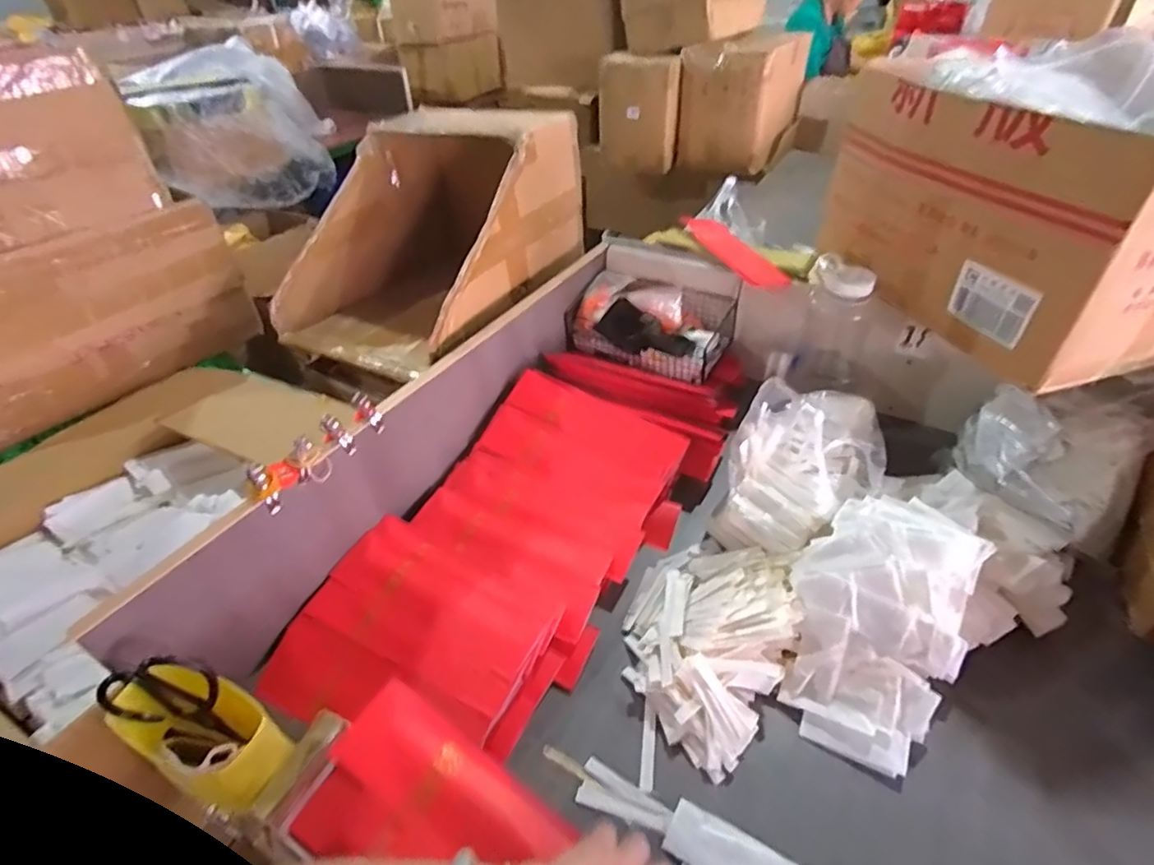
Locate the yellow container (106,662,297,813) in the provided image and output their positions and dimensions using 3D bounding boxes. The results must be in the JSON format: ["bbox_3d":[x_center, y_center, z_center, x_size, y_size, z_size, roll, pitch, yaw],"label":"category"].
[{"bbox_3d":[-0.347,0.271,0.529,0.149,0.079,0.077,18,45,22],"label":"yellow container"}]

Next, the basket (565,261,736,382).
[{"bbox_3d":[0.136,-0.206,1.037,0.267,0.106,0.162,22,47,26],"label":"basket"}]

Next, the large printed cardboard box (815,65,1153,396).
[{"bbox_3d":[0.580,-0.307,0.779,0.280,0.278,0.442,-12,42,-10],"label":"large printed cardboard box"}]

